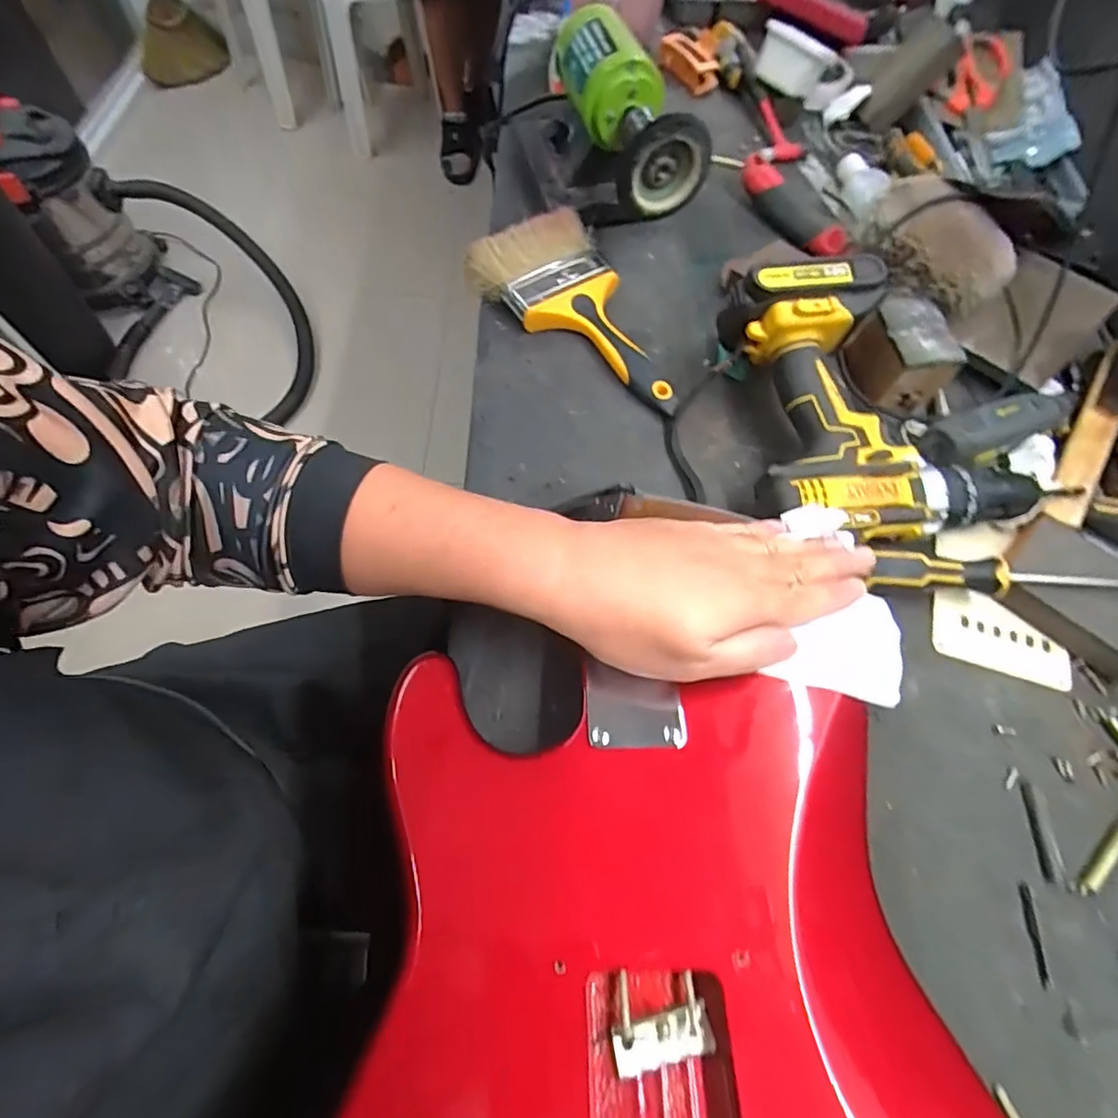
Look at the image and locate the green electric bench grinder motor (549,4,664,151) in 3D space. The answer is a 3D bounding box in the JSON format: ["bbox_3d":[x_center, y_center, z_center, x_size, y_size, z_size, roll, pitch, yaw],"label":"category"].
[{"bbox_3d":[0.040,-0.438,0.516,0.068,0.060,0.126,-17,66,-11],"label":"green electric bench grinder motor"}]

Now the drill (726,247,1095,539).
[{"bbox_3d":[0.238,-0.115,0.424,0.219,0.065,0.219,-8,79,-5],"label":"drill"}]

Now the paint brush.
[{"bbox_3d":[0.017,-0.204,0.487,0.117,0.037,0.228,-27,67,-14],"label":"paint brush"}]

